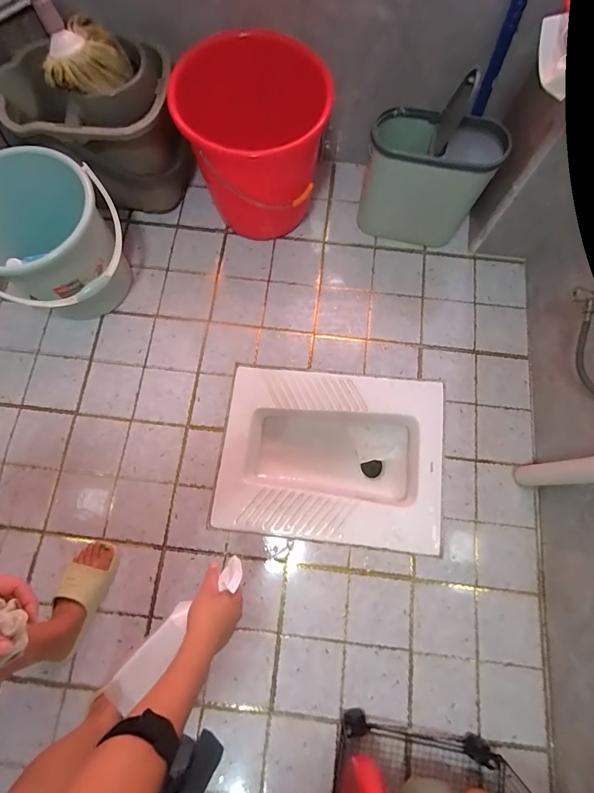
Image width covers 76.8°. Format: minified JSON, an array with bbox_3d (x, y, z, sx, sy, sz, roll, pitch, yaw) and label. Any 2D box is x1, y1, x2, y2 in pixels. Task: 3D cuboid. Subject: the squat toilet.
[{"bbox_3d":[0.092,0.168,1.057,0.576,0.176,0.438,5,74,1],"label":"squat toilet"}]

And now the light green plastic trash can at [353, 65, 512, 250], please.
[{"bbox_3d":[0.331,-0.578,0.973,0.291,0.385,0.150,10,76,1],"label":"light green plastic trash can"}]

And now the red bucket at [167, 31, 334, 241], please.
[{"bbox_3d":[-0.113,-0.617,0.961,0.288,0.400,0.297,0,76,-1],"label":"red bucket"}]

